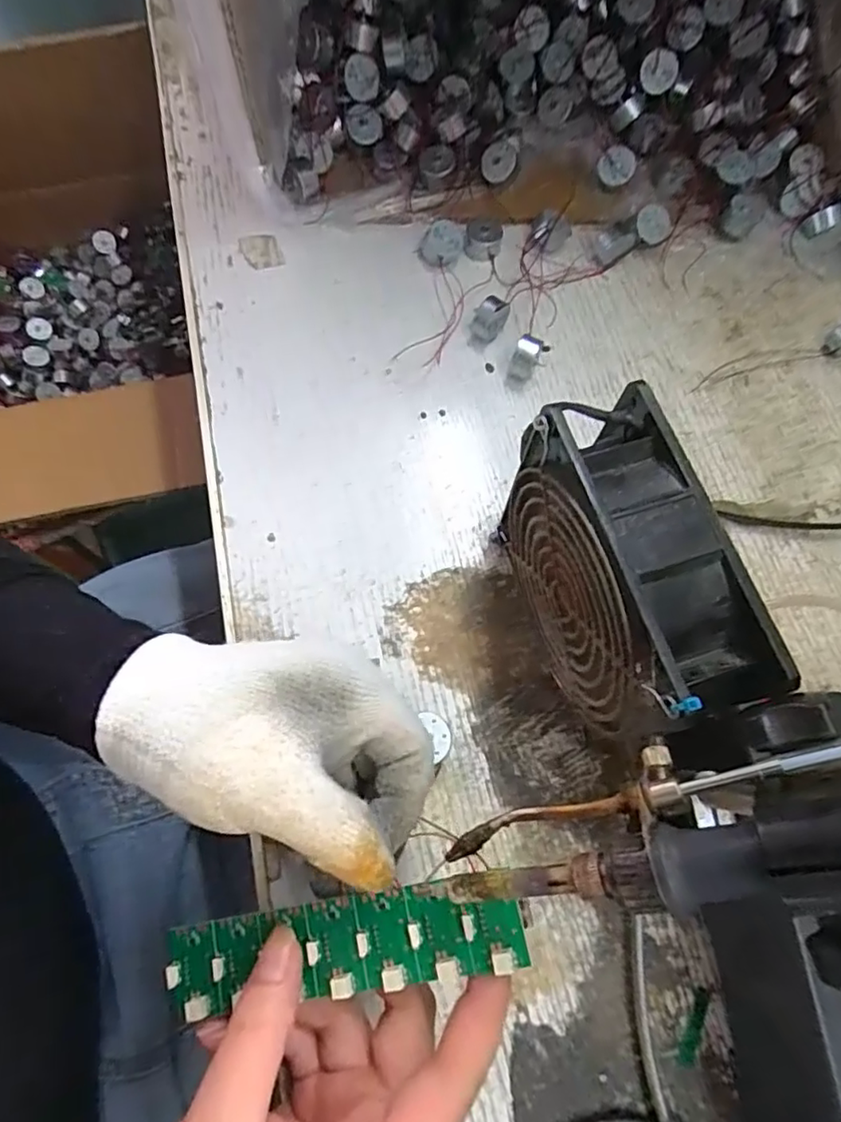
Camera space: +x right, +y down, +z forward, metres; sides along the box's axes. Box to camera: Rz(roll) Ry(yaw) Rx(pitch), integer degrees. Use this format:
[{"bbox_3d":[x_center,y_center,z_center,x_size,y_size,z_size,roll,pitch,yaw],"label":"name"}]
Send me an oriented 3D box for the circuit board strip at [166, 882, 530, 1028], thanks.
[{"bbox_3d":[-0.031,0.141,0.214,0.136,0.006,0.032,-14,70,11],"label":"circuit board strip"}]

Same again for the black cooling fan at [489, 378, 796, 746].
[{"bbox_3d":[0.078,0.011,0.253,0.047,0.120,0.115,-15,72,-6],"label":"black cooling fan"}]

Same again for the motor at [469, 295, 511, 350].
[{"bbox_3d":[0.041,-0.144,0.358,0.017,0.024,0.023,35,73,10],"label":"motor"}]

